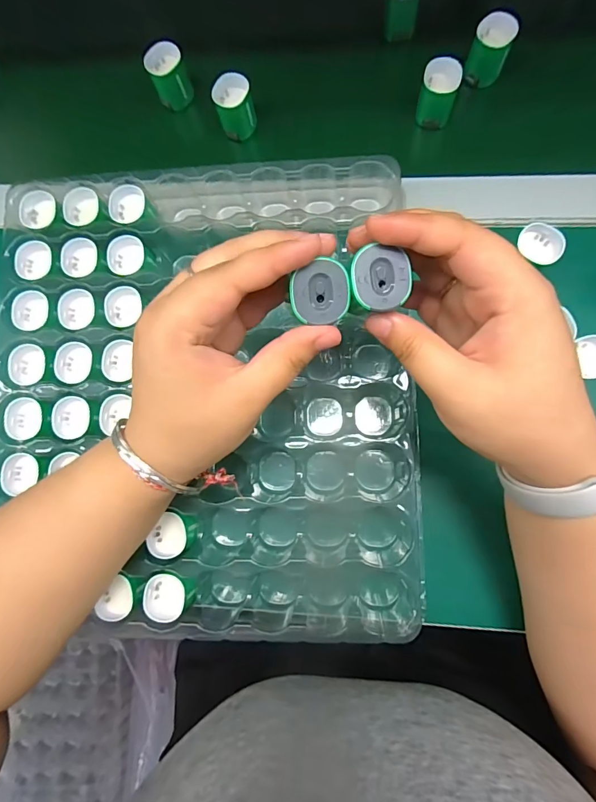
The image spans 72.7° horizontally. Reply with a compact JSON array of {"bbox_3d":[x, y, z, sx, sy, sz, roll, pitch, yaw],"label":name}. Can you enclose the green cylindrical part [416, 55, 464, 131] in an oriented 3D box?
[{"bbox_3d":[0.111,-0.243,0.322,0.028,0.034,0.029,0,85,3],"label":"green cylindrical part"}]

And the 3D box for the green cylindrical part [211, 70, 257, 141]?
[{"bbox_3d":[-0.051,-0.242,0.336,0.030,0.038,0.031,0,85,3],"label":"green cylindrical part"}]

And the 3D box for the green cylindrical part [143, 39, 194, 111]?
[{"bbox_3d":[-0.108,-0.275,0.343,0.032,0.033,0.031,0,85,3],"label":"green cylindrical part"}]

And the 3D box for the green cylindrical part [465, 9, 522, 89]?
[{"bbox_3d":[0.154,-0.280,0.324,0.029,0.034,0.032,16,86,5],"label":"green cylindrical part"}]

